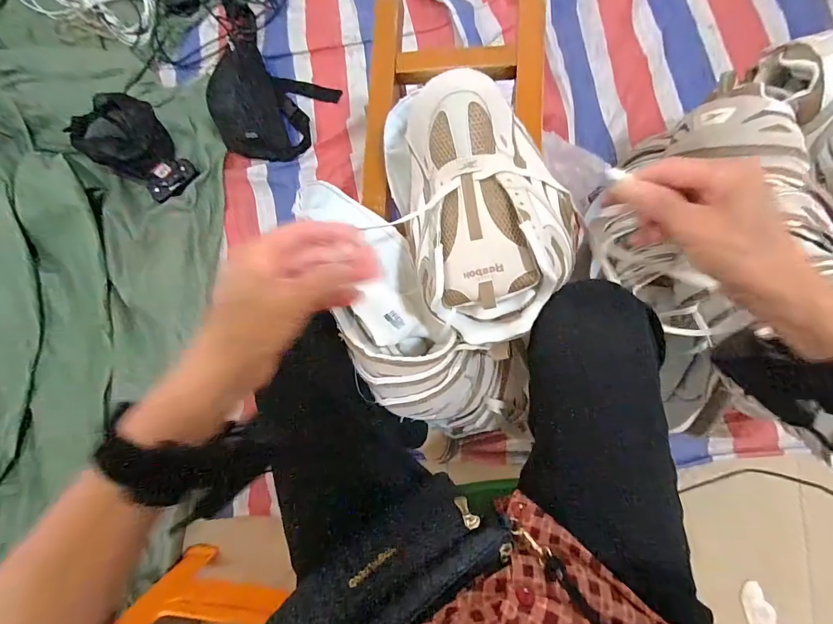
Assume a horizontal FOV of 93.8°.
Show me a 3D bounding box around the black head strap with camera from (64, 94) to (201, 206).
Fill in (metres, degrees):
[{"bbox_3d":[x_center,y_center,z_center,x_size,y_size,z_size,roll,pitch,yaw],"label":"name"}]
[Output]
[{"bbox_3d":[-0.599,-0.361,0.837,0.235,0.101,0.159,34,88,10],"label":"black head strap with camera"}]

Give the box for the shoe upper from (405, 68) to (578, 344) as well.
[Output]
[{"bbox_3d":[0.064,-0.090,0.355,0.142,0.077,0.220,-13,84,4],"label":"shoe upper"}]

